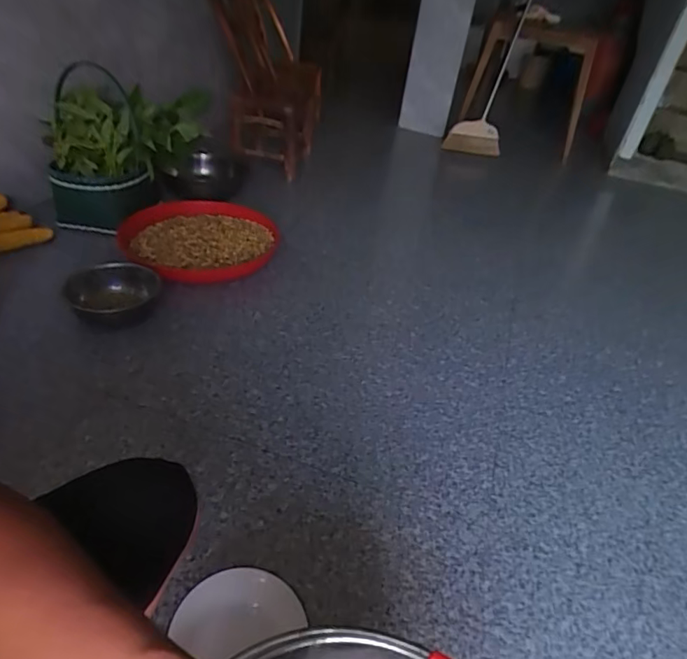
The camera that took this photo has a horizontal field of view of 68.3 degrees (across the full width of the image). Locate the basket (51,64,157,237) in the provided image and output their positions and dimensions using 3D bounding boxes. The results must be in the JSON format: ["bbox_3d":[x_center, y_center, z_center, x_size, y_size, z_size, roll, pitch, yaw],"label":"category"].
[{"bbox_3d":[-0.668,-0.469,1.356,0.236,0.369,0.203,-15,42,-28],"label":"basket"}]

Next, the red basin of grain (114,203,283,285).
[{"bbox_3d":[-0.401,-0.258,1.427,0.421,0.081,0.359,-5,39,-16],"label":"red basin of grain"}]

